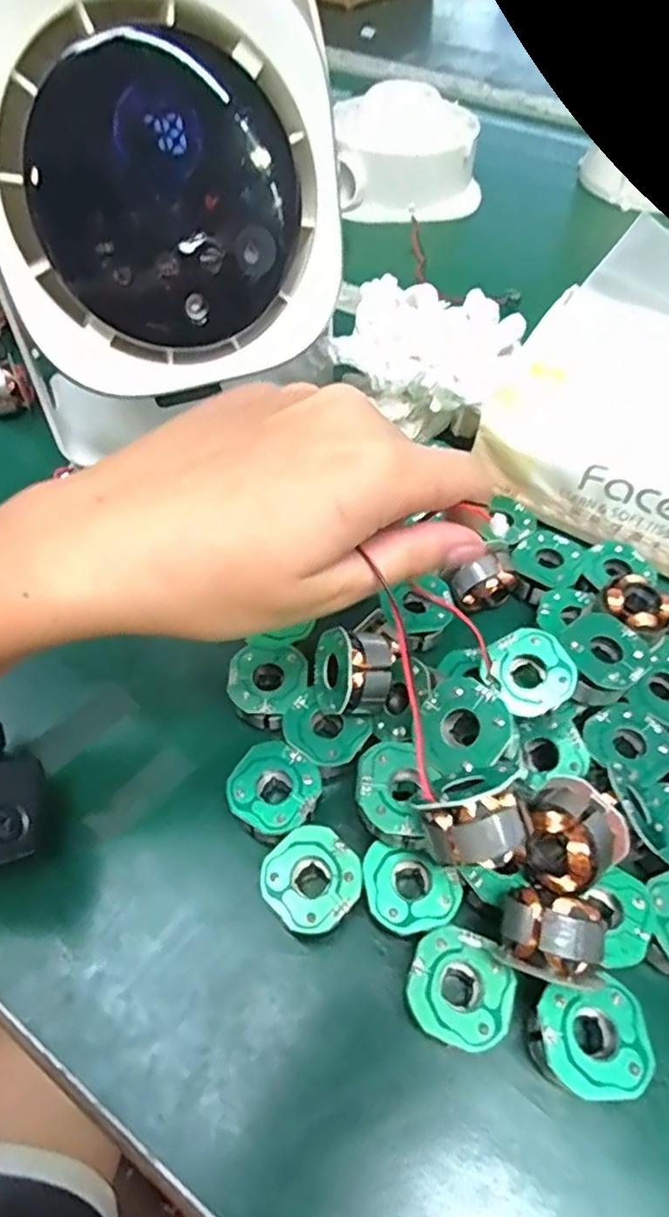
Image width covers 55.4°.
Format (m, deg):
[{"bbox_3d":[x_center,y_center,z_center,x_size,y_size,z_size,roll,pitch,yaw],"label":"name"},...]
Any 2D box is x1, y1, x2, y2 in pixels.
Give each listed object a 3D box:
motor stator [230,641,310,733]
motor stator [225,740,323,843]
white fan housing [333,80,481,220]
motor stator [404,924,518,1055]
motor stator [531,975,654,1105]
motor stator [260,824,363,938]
[{"bbox_3d":[-0.026,0.031,0.254,0.030,0.016,0.031,-2,55,-2],"label":"motor stator"},{"bbox_3d":[-0.022,0.068,0.231,0.030,0.023,0.031,0,55,0],"label":"motor stator"},{"bbox_3d":[0.060,-0.366,0.524,0.127,0.076,0.087,2,55,1],"label":"white fan housing"},{"bbox_3d":[0.038,0.118,0.198,0.030,0.024,0.030,0,55,0],"label":"motor stator"},{"bbox_3d":[0.074,0.128,0.190,0.032,0.023,0.028,-5,55,-5],"label":"motor stator"},{"bbox_3d":[-0.007,0.092,0.214,0.030,0.021,0.030,0,55,0],"label":"motor stator"}]

